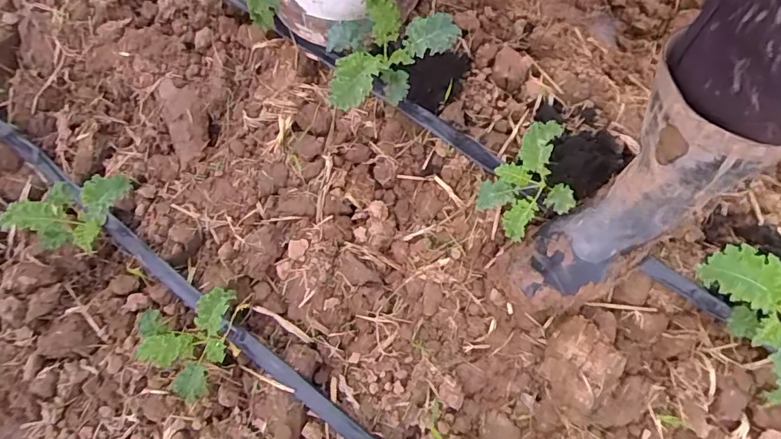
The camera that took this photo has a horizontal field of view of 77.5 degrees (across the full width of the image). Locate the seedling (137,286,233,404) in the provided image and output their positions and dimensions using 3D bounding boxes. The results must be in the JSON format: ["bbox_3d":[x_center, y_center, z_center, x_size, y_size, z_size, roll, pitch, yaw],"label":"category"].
[{"bbox_3d":[-0.227,0.150,0.579,0.104,0.073,0.108,-20,75,-3],"label":"seedling"}]

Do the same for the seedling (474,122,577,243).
[{"bbox_3d":[0.169,-0.040,0.585,0.110,0.098,0.097,-42,78,-7],"label":"seedling"}]

